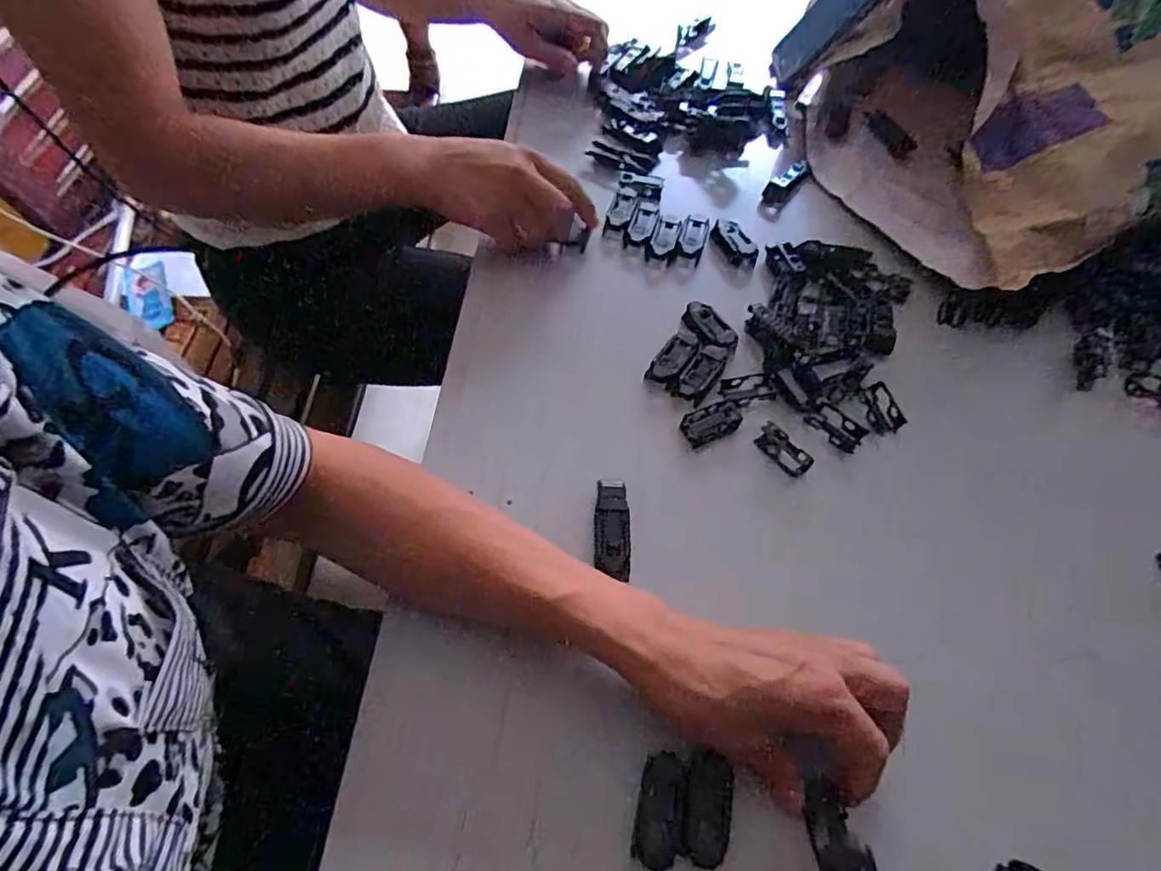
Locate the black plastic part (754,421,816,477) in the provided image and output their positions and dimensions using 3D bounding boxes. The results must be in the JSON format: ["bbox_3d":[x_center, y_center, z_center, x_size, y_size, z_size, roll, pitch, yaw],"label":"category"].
[{"bbox_3d":[0.138,0.010,0.402,0.015,0.016,0.039,-38,69,-20],"label":"black plastic part"}]

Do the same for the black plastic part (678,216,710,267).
[{"bbox_3d":[0.096,-0.169,0.506,0.022,0.011,0.047,16,62,7],"label":"black plastic part"}]

